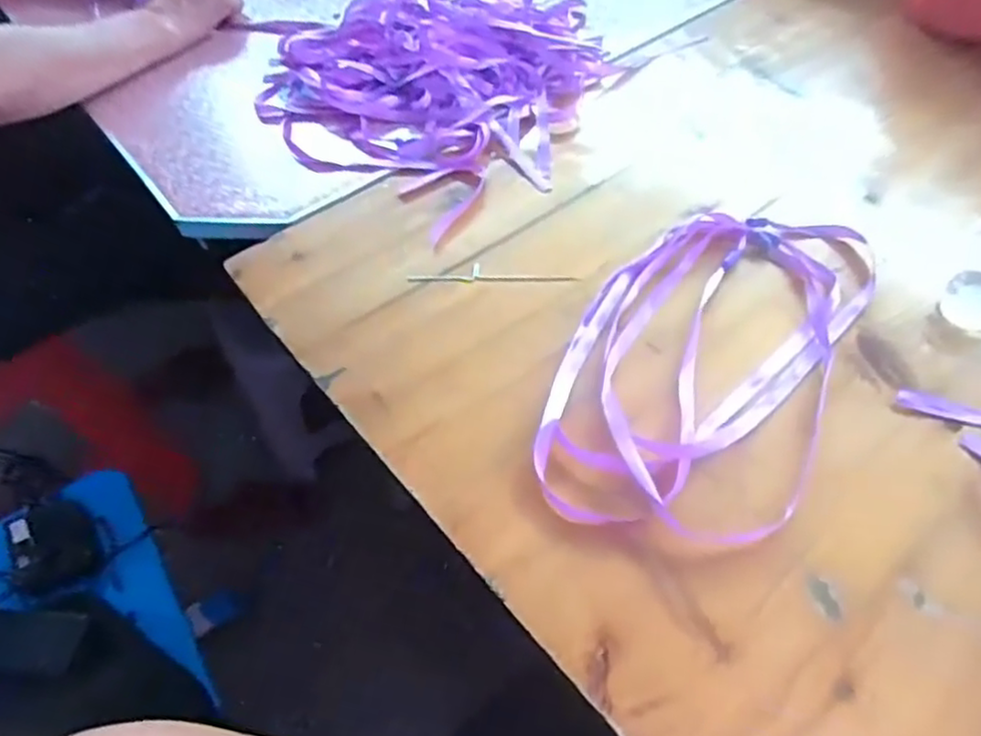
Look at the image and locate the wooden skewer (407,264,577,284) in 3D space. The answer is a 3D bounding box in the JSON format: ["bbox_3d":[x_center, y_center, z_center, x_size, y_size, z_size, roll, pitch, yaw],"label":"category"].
[{"bbox_3d":[0.002,-0.067,0.482,0.121,0.006,0.015,2,50,5],"label":"wooden skewer"}]

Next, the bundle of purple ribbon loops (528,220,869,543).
[{"bbox_3d":[0.137,-0.017,0.417,0.155,0.018,0.287,23,55,21],"label":"bundle of purple ribbon loops"}]

